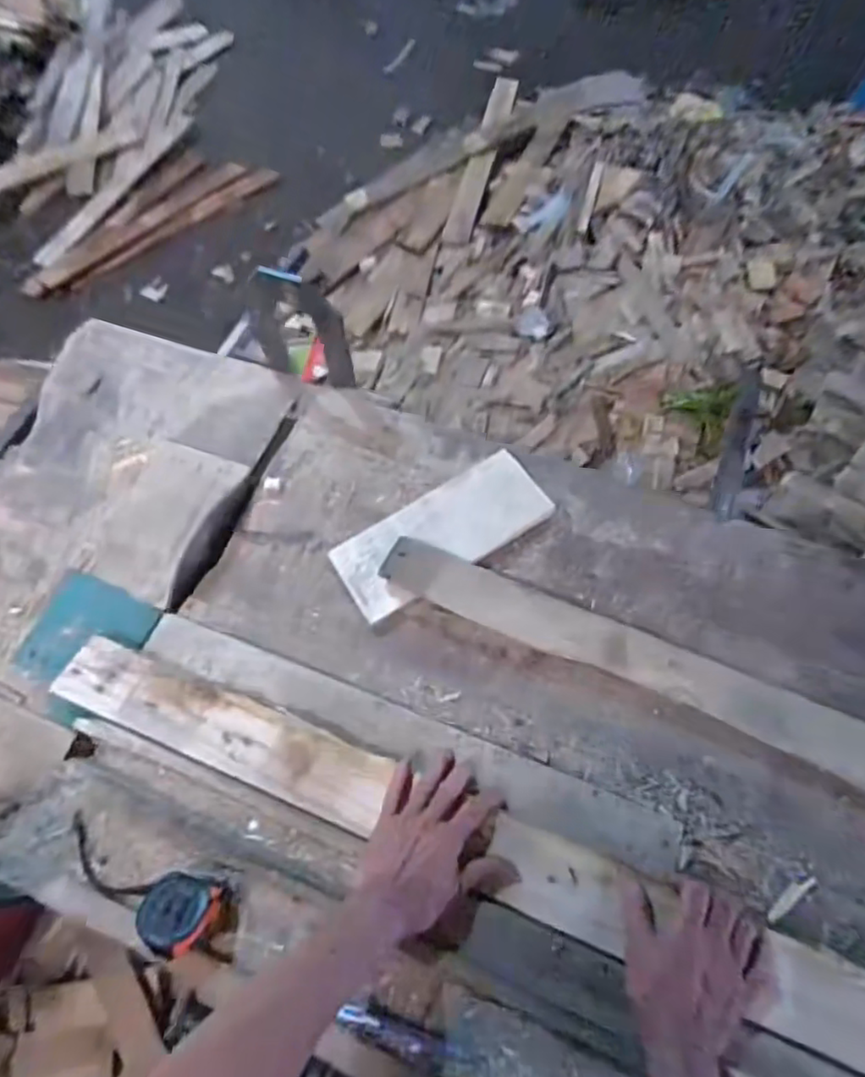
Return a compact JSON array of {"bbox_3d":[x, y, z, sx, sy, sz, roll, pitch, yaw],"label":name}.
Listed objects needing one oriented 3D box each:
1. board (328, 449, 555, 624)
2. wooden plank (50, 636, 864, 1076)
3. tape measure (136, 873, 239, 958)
[{"bbox_3d":[0.013,-0.010,0.793,0.282,0.018,0.120,-30,70,-12],"label":"board"},{"bbox_3d":[0.038,0.303,0.608,0.966,0.023,0.081,19,58,12],"label":"wooden plank"},{"bbox_3d":[-0.226,0.347,0.561,0.073,0.042,0.060,10,57,6],"label":"tape measure"}]

